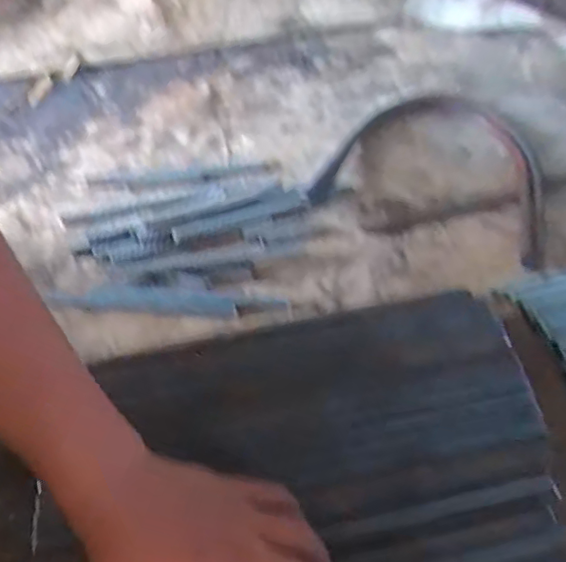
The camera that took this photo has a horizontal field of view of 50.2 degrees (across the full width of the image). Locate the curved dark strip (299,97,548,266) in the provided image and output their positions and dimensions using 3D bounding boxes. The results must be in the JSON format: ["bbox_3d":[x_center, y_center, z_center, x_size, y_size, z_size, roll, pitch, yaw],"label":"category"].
[{"bbox_3d":[0.163,-0.122,0.626,0.225,0.026,0.225,18,54,14],"label":"curved dark strip"}]

